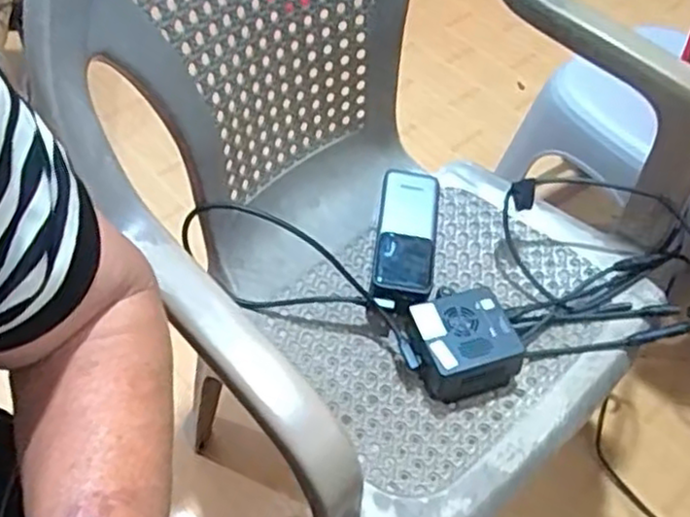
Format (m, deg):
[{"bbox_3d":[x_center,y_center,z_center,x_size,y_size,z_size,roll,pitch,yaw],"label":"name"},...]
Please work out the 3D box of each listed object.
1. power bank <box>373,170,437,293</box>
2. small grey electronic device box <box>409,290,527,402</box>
[{"bbox_3d":[0.057,-0.027,0.649,0.051,0.010,0.121,4,60,5],"label":"power bank"},{"bbox_3d":[0.098,0.071,0.606,0.082,0.045,0.079,-12,55,-14],"label":"small grey electronic device box"}]

